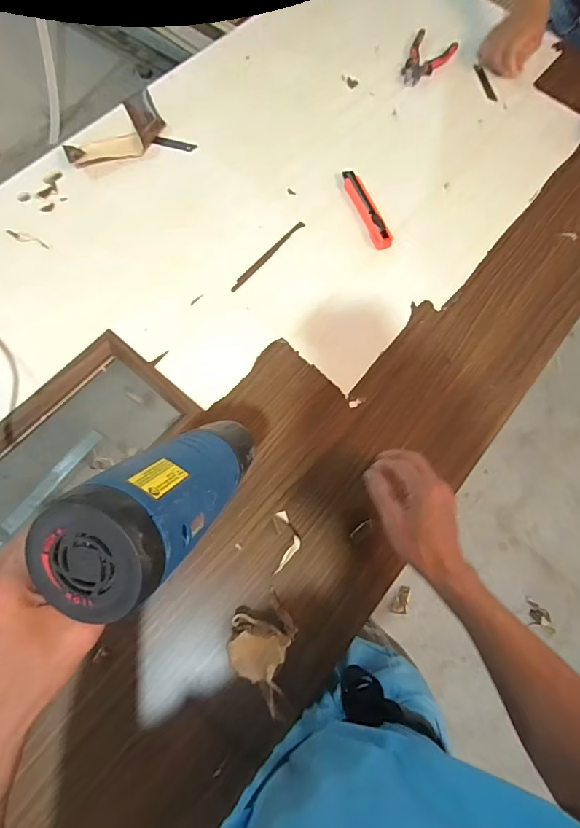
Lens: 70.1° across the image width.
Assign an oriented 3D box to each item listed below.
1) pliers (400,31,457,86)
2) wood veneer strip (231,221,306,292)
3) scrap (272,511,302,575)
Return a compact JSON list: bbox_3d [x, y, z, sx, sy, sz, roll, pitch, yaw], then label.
[{"bbox_3d":[0.262,-0.685,0.799,0.083,0.008,0.149,27,71,7],"label":"pliers"},{"bbox_3d":[-0.034,-0.244,0.635,0.013,0.004,0.166,38,73,11],"label":"wood veneer strip"},{"bbox_3d":[-0.003,0.152,0.494,0.031,0.009,0.071,-1,70,-3],"label":"scrap"}]

